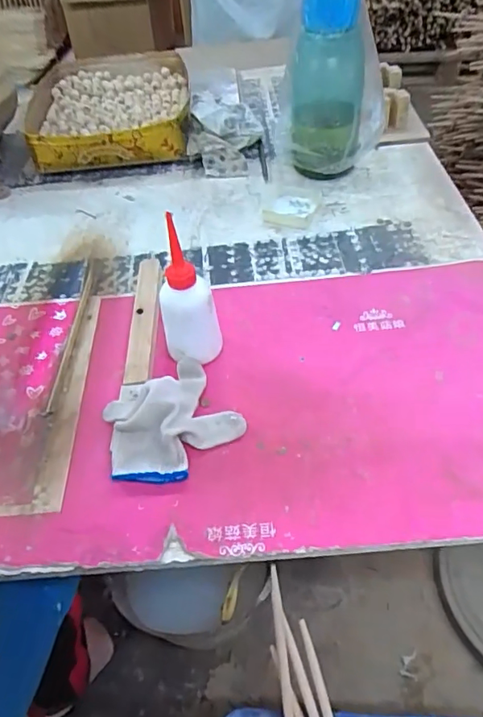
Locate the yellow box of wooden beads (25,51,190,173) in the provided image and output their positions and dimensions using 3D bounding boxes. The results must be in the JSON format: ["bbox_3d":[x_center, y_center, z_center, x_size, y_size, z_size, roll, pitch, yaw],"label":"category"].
[{"bbox_3d":[-0.268,-0.504,1.012,0.324,0.070,0.408,-10,50,-2],"label":"yellow box of wooden beads"}]

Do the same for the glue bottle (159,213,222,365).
[{"bbox_3d":[-0.056,-0.056,0.527,0.055,0.168,0.051,-3,50,4],"label":"glue bottle"}]

